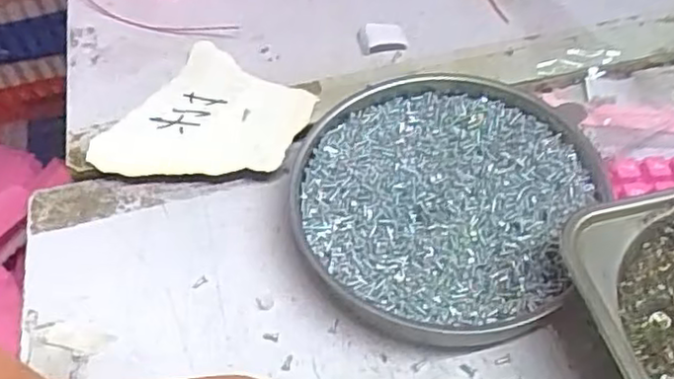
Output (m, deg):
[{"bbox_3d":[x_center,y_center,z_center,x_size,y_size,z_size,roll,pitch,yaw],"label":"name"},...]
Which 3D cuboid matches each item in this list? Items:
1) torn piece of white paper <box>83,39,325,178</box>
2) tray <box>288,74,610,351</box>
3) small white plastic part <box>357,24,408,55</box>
[{"bbox_3d":[-0.066,-0.033,0.349,0.085,0.004,0.093,25,59,21],"label":"torn piece of white paper"},{"bbox_3d":[0.047,0.002,0.311,0.125,0.017,0.130,-2,53,2],"label":"tray"},{"bbox_3d":[0.025,-0.084,0.383,0.026,0.004,0.024,-9,53,-3],"label":"small white plastic part"}]

